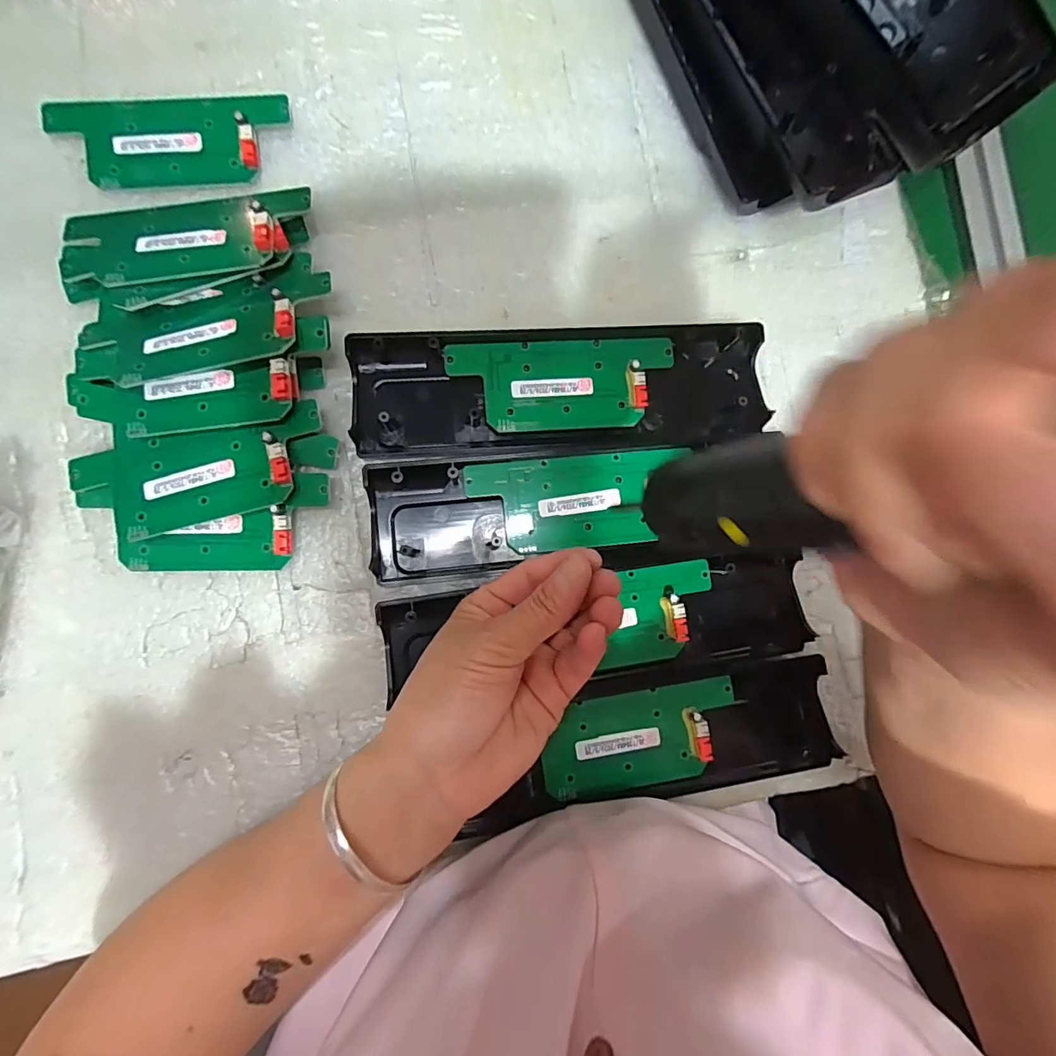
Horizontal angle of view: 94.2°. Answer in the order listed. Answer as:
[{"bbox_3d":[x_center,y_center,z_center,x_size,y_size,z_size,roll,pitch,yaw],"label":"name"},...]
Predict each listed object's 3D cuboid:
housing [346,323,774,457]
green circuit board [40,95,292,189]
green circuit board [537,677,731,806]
[{"bbox_3d":[0.020,-0.086,0.292,0.240,0.018,0.073,-5,87,-5],"label":"housing"},{"bbox_3d":[-0.213,-0.231,0.292,0.135,0.010,0.051,-6,87,-5],"label":"green circuit board"},{"bbox_3d":[0.066,0.122,0.282,0.113,0.011,0.052,-8,87,-5],"label":"green circuit board"}]

